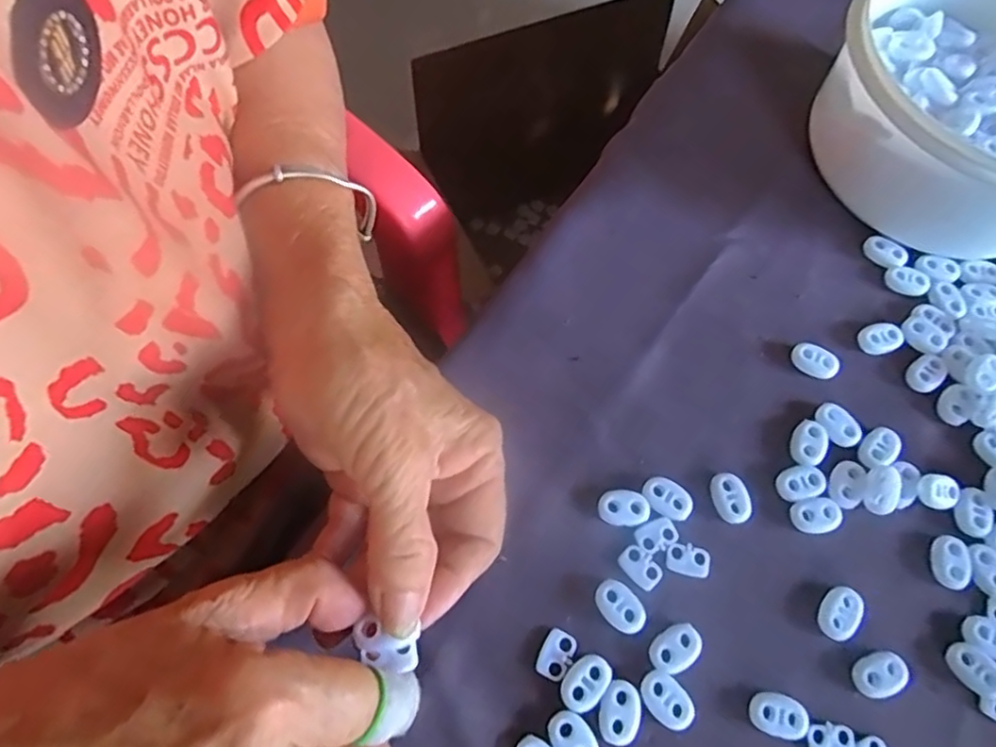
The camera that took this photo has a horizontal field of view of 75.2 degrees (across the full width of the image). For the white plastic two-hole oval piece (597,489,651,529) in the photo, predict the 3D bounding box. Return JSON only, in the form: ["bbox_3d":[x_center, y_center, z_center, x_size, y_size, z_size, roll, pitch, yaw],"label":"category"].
[{"bbox_3d":[0.055,0.060,0.286,0.023,0.005,0.016,3,65,0],"label":"white plastic two-hole oval piece"}]

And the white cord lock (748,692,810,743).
[{"bbox_3d":[0.111,0.136,0.256,0.022,0.005,0.016,22,67,9],"label":"white cord lock"}]

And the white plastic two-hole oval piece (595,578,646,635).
[{"bbox_3d":[0.051,0.097,0.269,0.015,0.004,0.023,-35,71,-16],"label":"white plastic two-hole oval piece"}]

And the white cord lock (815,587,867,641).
[{"bbox_3d":[0.144,0.101,0.272,0.016,0.007,0.021,39,70,15],"label":"white cord lock"}]

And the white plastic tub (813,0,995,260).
[{"bbox_3d":[0.254,-0.137,0.345,0.150,0.077,0.154,0,65,-1],"label":"white plastic tub"}]

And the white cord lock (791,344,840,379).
[{"bbox_3d":[0.156,-0.006,0.320,0.022,0.009,0.013,33,69,13],"label":"white cord lock"}]

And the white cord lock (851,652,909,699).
[{"bbox_3d":[0.156,0.122,0.263,0.021,0.005,0.015,-17,67,-9],"label":"white cord lock"}]

